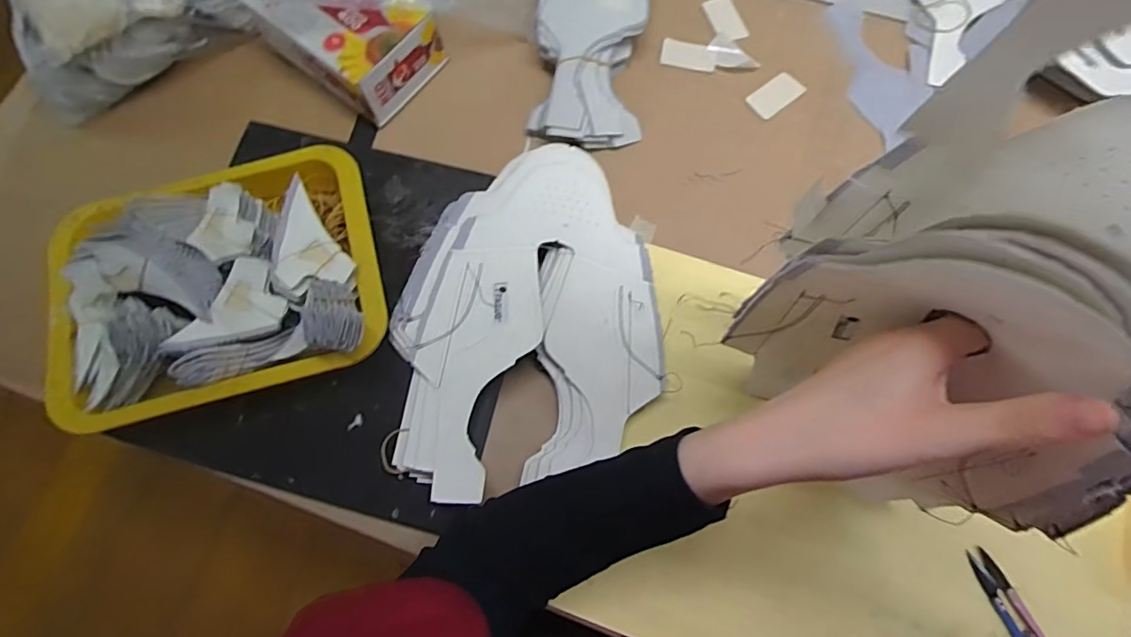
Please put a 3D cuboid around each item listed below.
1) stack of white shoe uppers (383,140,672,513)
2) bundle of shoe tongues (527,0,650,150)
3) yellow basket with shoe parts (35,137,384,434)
[{"bbox_3d":[-0.030,0.001,0.456,0.212,0.039,0.289,-6,74,-1],"label":"stack of white shoe uppers"},{"bbox_3d":[0.024,-0.268,0.542,0.105,0.036,0.198,6,88,3],"label":"bundle of shoe tongues"},{"bbox_3d":[-0.286,-0.038,0.427,0.258,0.072,0.199,-15,74,-3],"label":"yellow basket with shoe parts"}]

